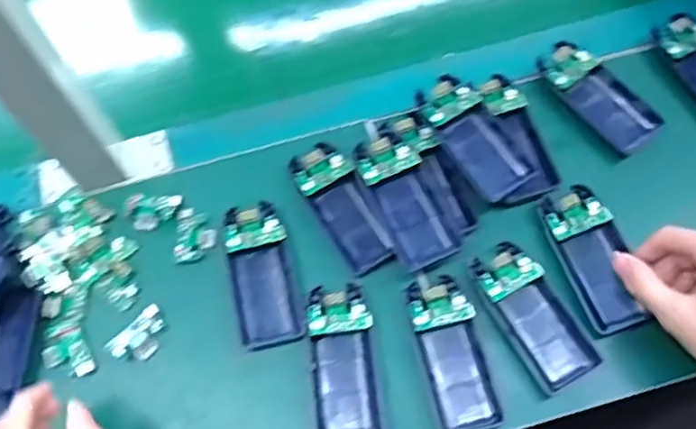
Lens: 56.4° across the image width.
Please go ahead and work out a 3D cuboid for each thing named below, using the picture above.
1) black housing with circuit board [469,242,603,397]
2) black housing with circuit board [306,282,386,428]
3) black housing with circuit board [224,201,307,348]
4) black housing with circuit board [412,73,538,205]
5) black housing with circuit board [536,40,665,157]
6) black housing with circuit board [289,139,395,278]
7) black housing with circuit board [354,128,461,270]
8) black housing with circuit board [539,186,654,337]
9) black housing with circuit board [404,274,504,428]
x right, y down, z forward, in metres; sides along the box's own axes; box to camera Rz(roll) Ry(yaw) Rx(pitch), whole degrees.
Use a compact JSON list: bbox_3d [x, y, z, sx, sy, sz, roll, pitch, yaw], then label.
[{"bbox_3d":[0.124,0.066,0.435,0.045,0.011,0.099,-28,71,-8],"label":"black housing with circuit board"},{"bbox_3d":[-0.003,0.097,0.428,0.041,0.011,0.101,-8,70,0],"label":"black housing with circuit board"},{"bbox_3d":[-0.061,0.040,0.454,0.043,0.011,0.103,-13,70,-2],"label":"black housing with circuit board"},{"bbox_3d":[0.092,-0.057,0.478,0.042,0.022,0.099,-33,72,-9],"label":"black housing with circuit board"},{"bbox_3d":[0.192,-0.093,0.501,0.045,0.019,0.101,-38,73,-11],"label":"black housing with circuit board"},{"bbox_3d":[-0.004,-0.007,0.468,0.041,0.011,0.102,-27,71,-7],"label":"black housing with circuit board"},{"bbox_3d":[0.040,-0.010,0.462,0.042,0.022,0.100,-23,70,-6],"label":"black housing with circuit board"},{"bbox_3d":[0.170,0.030,0.450,0.042,0.016,0.101,-15,71,-3],"label":"black housing with circuit board"},{"bbox_3d":[0.069,0.092,0.430,0.041,0.014,0.100,-13,70,-2],"label":"black housing with circuit board"}]

